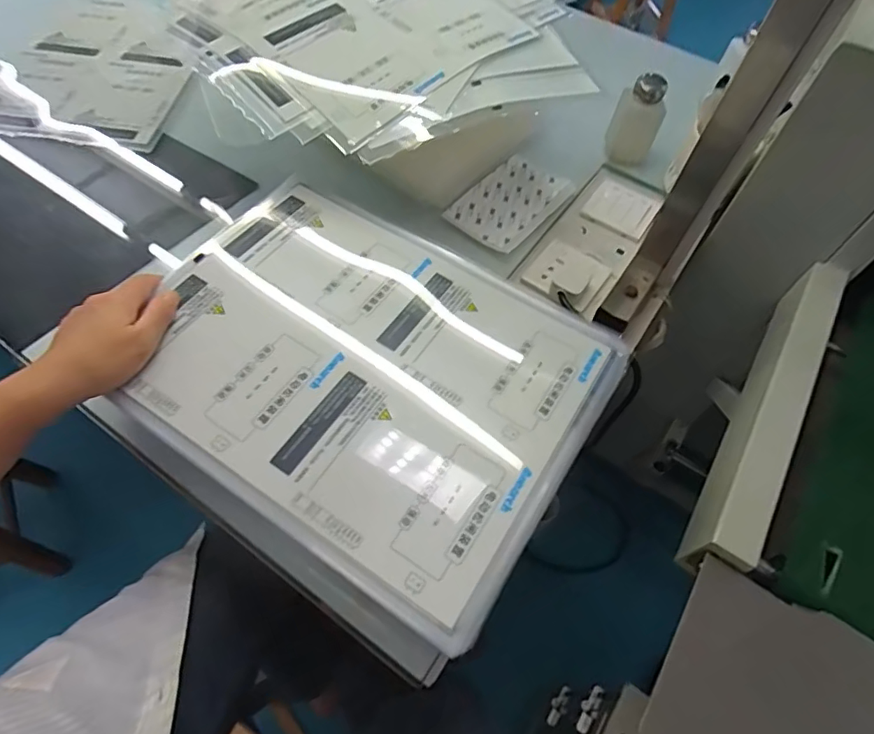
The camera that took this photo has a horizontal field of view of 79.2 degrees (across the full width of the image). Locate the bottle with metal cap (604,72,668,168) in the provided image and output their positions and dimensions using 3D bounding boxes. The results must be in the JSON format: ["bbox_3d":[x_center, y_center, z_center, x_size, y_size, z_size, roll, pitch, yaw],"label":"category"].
[{"bbox_3d":[0.273,-0.332,0.724,0.063,0.114,0.052,22,58,10],"label":"bottle with metal cap"}]

